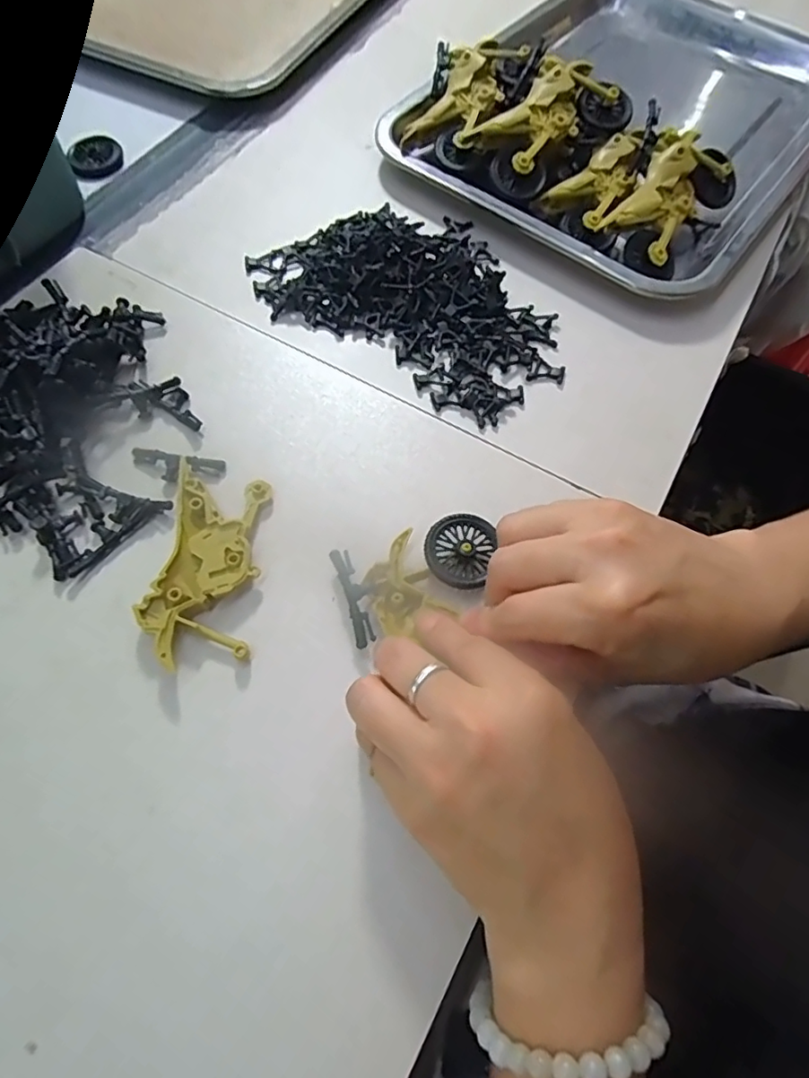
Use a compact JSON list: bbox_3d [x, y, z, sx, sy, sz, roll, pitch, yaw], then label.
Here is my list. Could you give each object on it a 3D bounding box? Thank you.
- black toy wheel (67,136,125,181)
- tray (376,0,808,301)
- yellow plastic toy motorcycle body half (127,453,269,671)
[{"bbox_3d":[-0.221,-0.273,0.395,0.037,0.010,0.037,1,65,-2],"label":"black toy wheel"},{"bbox_3d":[0.172,-0.338,0.411,0.269,0.055,0.347,35,69,13],"label":"tray"},{"bbox_3d":[-0.097,0.001,0.269,0.062,0.014,0.119,-11,66,-8],"label":"yellow plastic toy motorcycle body half"}]

